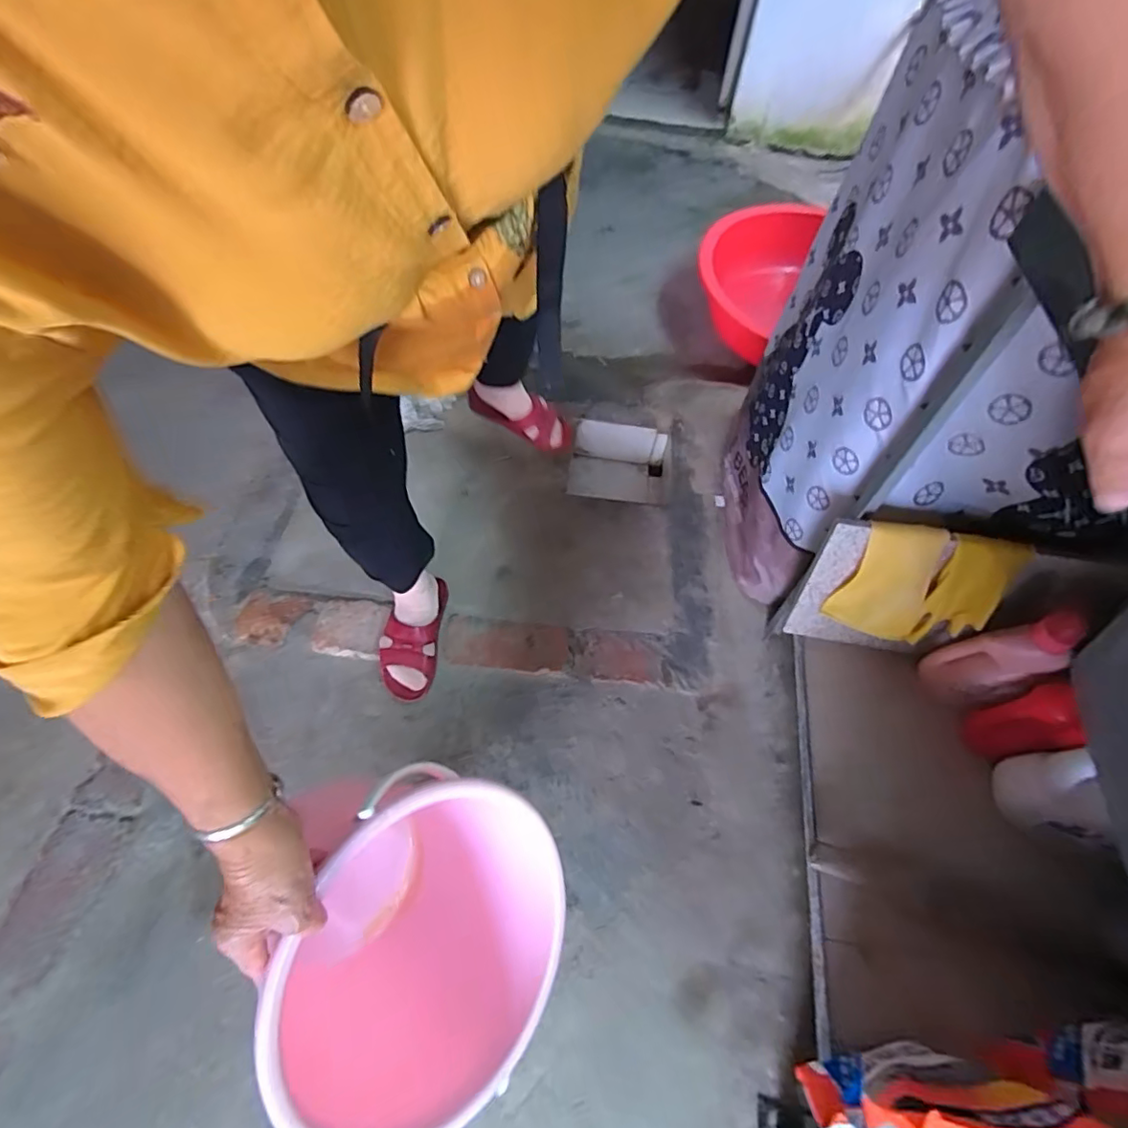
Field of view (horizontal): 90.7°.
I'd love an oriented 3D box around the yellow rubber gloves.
[{"bbox_3d":[0.515,0.034,0.812,0.188,0.196,0.030,22,32,14],"label":"yellow rubber gloves"}]

